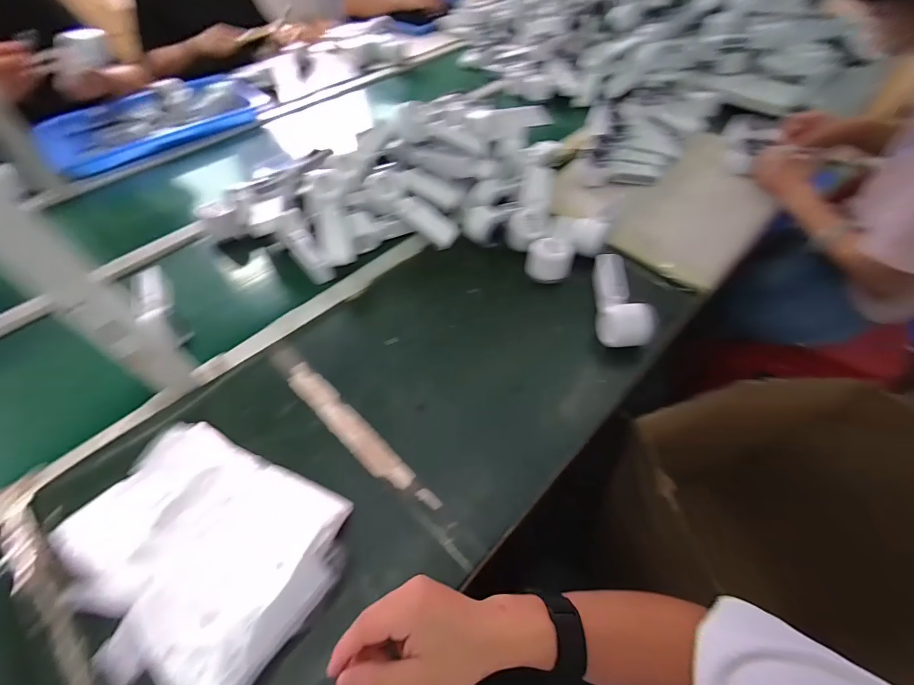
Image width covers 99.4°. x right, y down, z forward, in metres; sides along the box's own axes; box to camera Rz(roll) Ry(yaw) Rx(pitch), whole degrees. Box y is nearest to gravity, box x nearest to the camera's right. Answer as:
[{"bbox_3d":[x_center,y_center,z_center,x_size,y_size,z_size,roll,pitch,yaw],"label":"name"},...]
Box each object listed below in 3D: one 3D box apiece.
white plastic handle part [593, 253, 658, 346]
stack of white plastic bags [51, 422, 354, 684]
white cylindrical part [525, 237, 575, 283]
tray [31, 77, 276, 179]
[{"bbox_3d":[0.243,-0.066,0.566,0.070,0.054,0.162,7,55,6],"label":"white plastic handle part"},{"bbox_3d":[-0.243,0.206,0.376,0.245,0.066,0.195,20,58,14],"label":"stack of white plastic bags"},{"bbox_3d":[0.149,-0.134,0.623,0.069,0.053,0.061,7,55,6],"label":"white cylindrical part"},{"bbox_3d":[-0.738,-0.566,0.977,0.510,0.059,0.250,-36,61,-23],"label":"tray"}]

